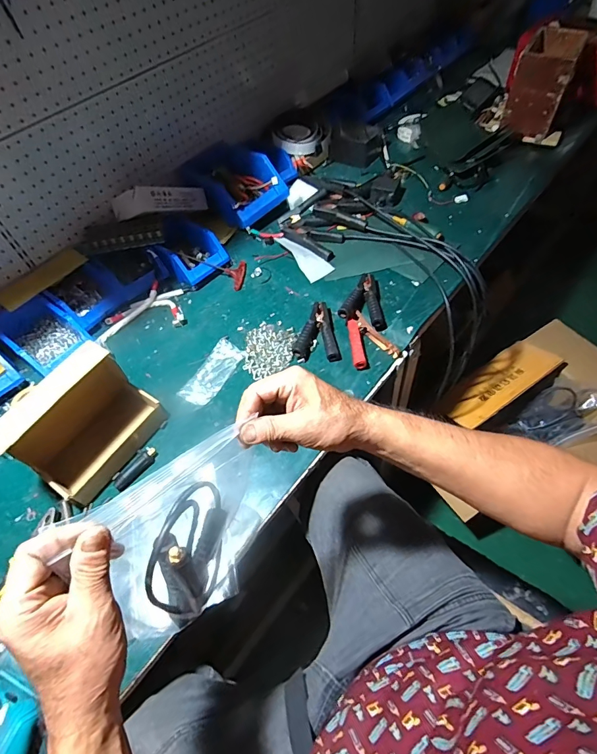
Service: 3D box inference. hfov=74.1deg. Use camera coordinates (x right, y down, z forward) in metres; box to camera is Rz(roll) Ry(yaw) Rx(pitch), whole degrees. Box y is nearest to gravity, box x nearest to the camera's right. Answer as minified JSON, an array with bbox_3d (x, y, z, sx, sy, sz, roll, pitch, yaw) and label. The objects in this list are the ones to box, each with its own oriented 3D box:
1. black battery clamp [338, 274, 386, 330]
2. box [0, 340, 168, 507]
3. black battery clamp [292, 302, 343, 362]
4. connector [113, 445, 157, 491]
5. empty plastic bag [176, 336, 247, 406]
[{"bbox_3d":[0.142,-0.159,0.802,0.091,0.040,0.138,12,58,13],"label":"black battery clamp"},{"bbox_3d":[-0.341,0.078,0.639,0.119,0.178,0.200,28,63,22],"label":"box"},{"bbox_3d":[0.042,-0.092,0.778,0.085,0.028,0.134,3,56,8],"label":"black battery clamp"},{"bbox_3d":[-0.275,0.150,0.659,0.027,0.026,0.080,32,64,24],"label":"connector"},{"bbox_3d":[-0.163,-0.011,0.754,0.063,0.015,0.144,27,62,22],"label":"empty plastic bag"}]

